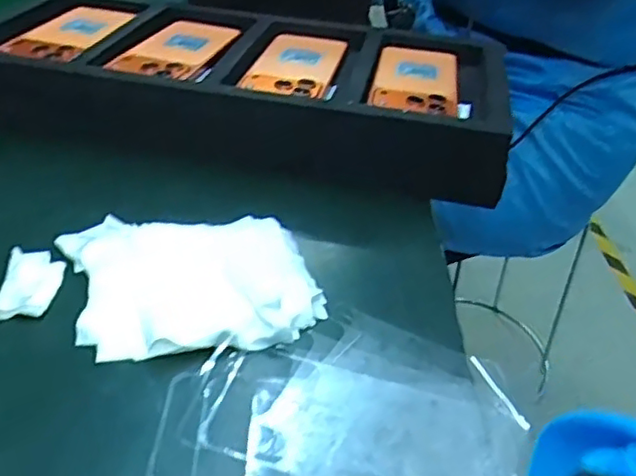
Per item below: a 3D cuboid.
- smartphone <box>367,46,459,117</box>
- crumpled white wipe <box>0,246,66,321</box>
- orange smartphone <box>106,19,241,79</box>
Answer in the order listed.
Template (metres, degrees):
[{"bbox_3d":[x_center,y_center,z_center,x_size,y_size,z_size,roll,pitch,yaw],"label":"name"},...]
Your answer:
[{"bbox_3d":[0.091,-0.150,0.593,0.076,0.006,0.152,8,36,6],"label":"smartphone"},{"bbox_3d":[-0.177,0.029,0.391,0.032,0.018,0.049,-1,36,-6],"label":"crumpled white wipe"},{"bbox_3d":[-0.131,-0.184,0.618,0.078,0.014,0.165,12,37,11],"label":"orange smartphone"}]

